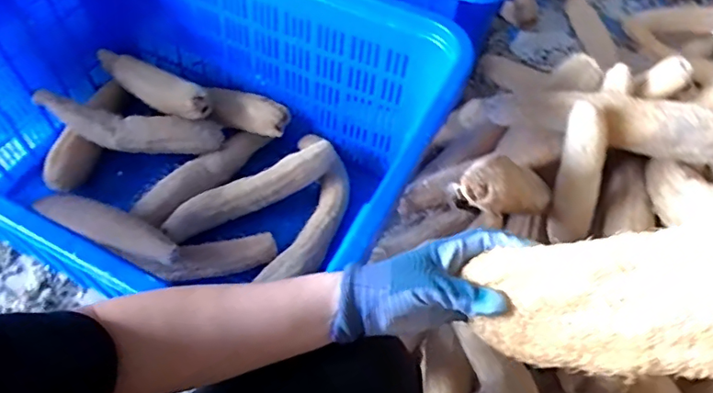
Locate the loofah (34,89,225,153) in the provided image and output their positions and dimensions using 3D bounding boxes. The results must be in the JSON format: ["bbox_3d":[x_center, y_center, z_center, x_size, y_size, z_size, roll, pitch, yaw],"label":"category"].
[{"bbox_3d":[-0.445,-0.137,1.059,0.352,0.064,0.082,9,56,2],"label":"loofah"}]

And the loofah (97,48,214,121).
[{"bbox_3d":[-0.417,-0.230,1.094,0.320,0.058,0.069,27,58,29],"label":"loofah"}]

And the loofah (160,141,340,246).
[{"bbox_3d":[-0.197,-0.015,1.024,0.338,0.066,0.072,-26,61,-5],"label":"loofah"}]

